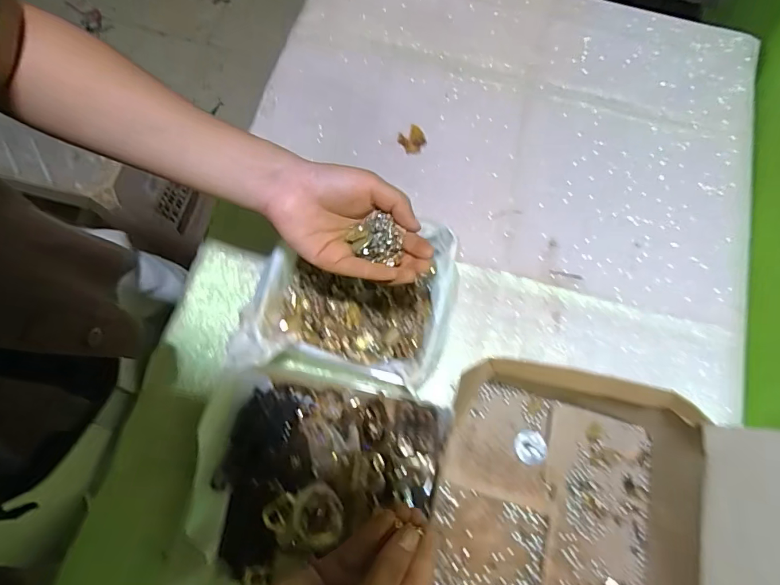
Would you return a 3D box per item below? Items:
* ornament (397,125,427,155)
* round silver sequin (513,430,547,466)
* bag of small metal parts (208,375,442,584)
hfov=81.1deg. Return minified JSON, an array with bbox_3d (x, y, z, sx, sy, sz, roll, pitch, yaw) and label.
[{"bbox_3d":[0.028,-0.188,0.561,0.033,0.004,0.031,-35,76,-11],"label":"ornament"},{"bbox_3d":[0.138,0.153,0.451,0.031,0.004,0.032,0,72,-1],"label":"round silver sequin"},{"bbox_3d":[-0.057,0.170,0.395,0.193,0.049,0.174,4,74,19],"label":"bag of small metal parts"}]

